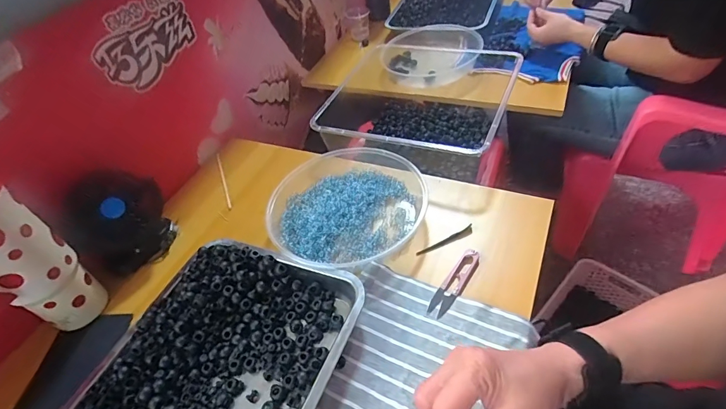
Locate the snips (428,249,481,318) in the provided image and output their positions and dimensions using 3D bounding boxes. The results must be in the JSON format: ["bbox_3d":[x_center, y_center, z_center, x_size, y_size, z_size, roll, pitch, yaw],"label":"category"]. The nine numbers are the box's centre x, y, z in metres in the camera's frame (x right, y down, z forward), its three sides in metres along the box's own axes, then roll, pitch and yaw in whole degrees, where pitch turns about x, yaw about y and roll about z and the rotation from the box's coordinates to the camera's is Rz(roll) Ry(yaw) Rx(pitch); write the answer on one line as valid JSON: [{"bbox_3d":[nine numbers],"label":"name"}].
[{"bbox_3d":[0.114,0.095,0.481,0.026,0.010,0.100,28,57,23],"label":"snips"}]

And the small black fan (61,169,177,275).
[{"bbox_3d":[-0.342,0.023,0.557,0.120,0.133,0.065,-31,49,-16],"label":"small black fan"}]

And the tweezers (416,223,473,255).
[{"bbox_3d":[0.112,0.047,0.528,0.088,0.009,0.011,-21,53,-14],"label":"tweezers"}]

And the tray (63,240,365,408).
[{"bbox_3d":[-0.171,0.190,0.406,0.245,0.032,0.340,17,54,16],"label":"tray"}]

